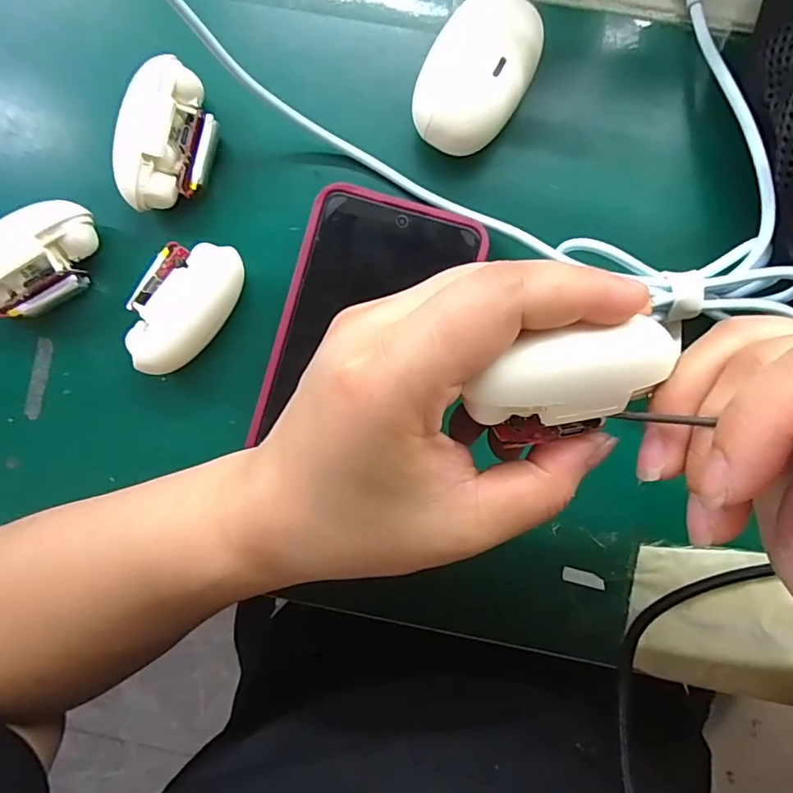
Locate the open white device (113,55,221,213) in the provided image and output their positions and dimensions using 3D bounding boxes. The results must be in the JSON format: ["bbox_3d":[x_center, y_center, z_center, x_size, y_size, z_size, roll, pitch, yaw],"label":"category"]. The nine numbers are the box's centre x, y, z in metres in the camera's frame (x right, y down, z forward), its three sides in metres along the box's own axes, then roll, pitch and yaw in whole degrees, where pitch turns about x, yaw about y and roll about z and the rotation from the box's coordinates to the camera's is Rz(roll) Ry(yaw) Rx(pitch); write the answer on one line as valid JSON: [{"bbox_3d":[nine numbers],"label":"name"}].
[{"bbox_3d":[-0.100,-0.114,0.236,0.033,0.031,0.063,18,91,2],"label":"open white device"}]

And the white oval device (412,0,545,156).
[{"bbox_3d":[0.035,-0.140,0.232,0.043,0.027,0.065,26,91,2],"label":"white oval device"}]

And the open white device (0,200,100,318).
[{"bbox_3d":[-0.163,-0.060,0.238,0.061,0.029,0.035,-33,89,2],"label":"open white device"}]

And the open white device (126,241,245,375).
[{"bbox_3d":[-0.097,-0.040,0.239,0.037,0.025,0.063,26,91,2],"label":"open white device"}]

